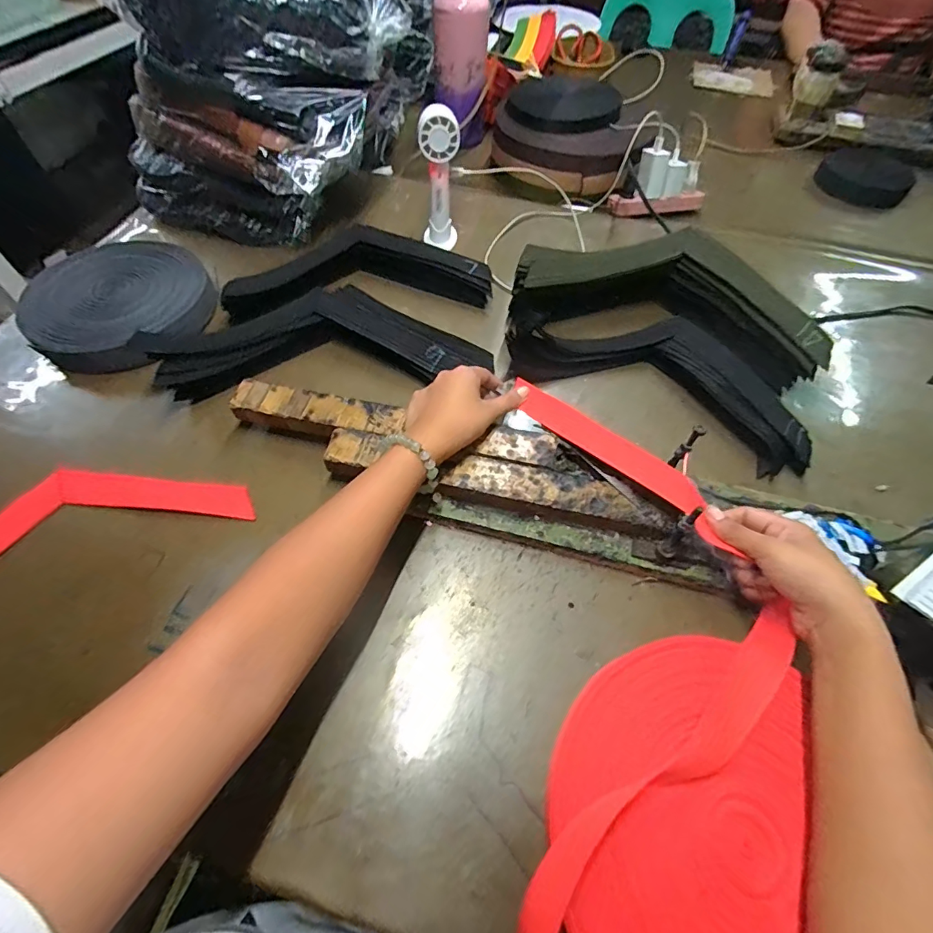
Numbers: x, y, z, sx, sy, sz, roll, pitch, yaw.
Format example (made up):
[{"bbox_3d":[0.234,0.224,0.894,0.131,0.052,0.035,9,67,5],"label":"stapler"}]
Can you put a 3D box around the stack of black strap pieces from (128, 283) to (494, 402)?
[{"bbox_3d":[-0.156,-0.133,0.520,0.354,0.045,0.128,-4,58,-3],"label":"stack of black strap pieces"}]

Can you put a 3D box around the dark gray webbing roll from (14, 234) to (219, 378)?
[{"bbox_3d":[-0.403,-0.190,0.543,0.186,0.043,0.176,0,58,0],"label":"dark gray webbing roll"}]

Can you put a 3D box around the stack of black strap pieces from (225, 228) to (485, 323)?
[{"bbox_3d":[-0.112,-0.248,0.595,0.275,0.048,0.108,-5,58,-3],"label":"stack of black strap pieces"}]

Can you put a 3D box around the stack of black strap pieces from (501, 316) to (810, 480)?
[{"bbox_3d":[0.218,-0.106,0.530,0.325,0.036,0.135,23,61,14],"label":"stack of black strap pieces"}]

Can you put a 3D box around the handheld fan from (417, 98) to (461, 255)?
[{"bbox_3d":[-0.035,-0.380,0.627,0.052,0.156,0.055,3,58,2],"label":"handheld fan"}]

